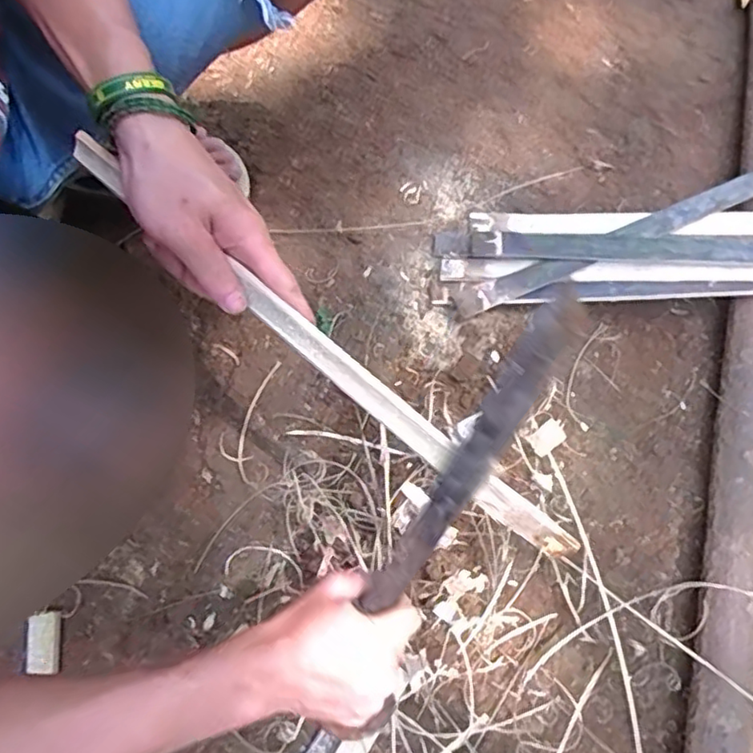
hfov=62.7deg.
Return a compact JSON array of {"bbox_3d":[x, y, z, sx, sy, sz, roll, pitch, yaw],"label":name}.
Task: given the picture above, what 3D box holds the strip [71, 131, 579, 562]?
[{"bbox_3d":[-0.033,-0.012,0.413,0.420,0.005,0.026,40,122,-3],"label":"strip"}]

